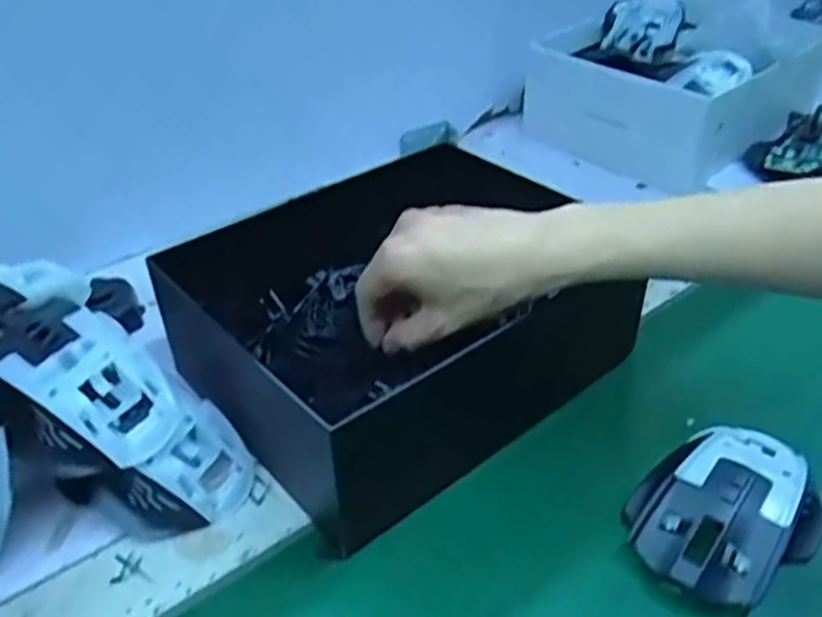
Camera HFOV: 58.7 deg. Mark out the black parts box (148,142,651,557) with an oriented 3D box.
[{"bbox_3d":[-0.001,-0.001,0.436,0.223,0.088,0.181,-28,43,-31],"label":"black parts box"}]

